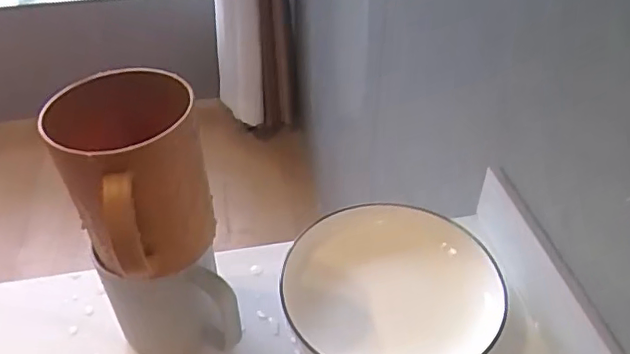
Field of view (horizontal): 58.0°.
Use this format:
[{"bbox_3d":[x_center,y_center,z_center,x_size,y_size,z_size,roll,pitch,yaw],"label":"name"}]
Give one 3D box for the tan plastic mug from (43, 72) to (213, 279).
[{"bbox_3d":[-0.106,0.004,0.344,0.079,0.110,0.109,-19,44,-19],"label":"tan plastic mug"}]

